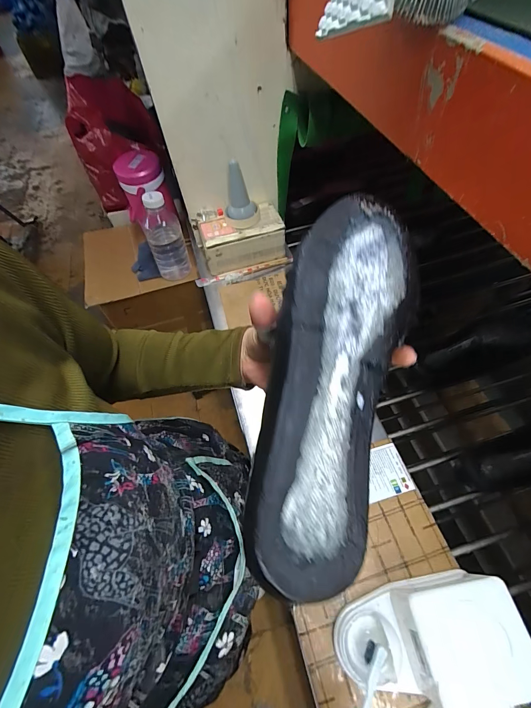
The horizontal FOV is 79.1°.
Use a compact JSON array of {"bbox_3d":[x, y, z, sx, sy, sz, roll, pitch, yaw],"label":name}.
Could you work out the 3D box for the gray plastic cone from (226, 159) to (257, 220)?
[{"bbox_3d":[-0.060,-0.366,0.708,0.070,0.113,0.066,-8,57,-1],"label":"gray plastic cone"}]

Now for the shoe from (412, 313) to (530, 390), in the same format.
[{"bbox_3d":[0.423,-0.004,0.640,0.269,0.081,0.100,-18,58,-7],"label":"shoe"}]

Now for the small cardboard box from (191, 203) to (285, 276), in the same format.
[{"bbox_3d":[-0.064,-0.283,0.784,0.206,0.084,0.121,-12,57,-4],"label":"small cardboard box"}]

